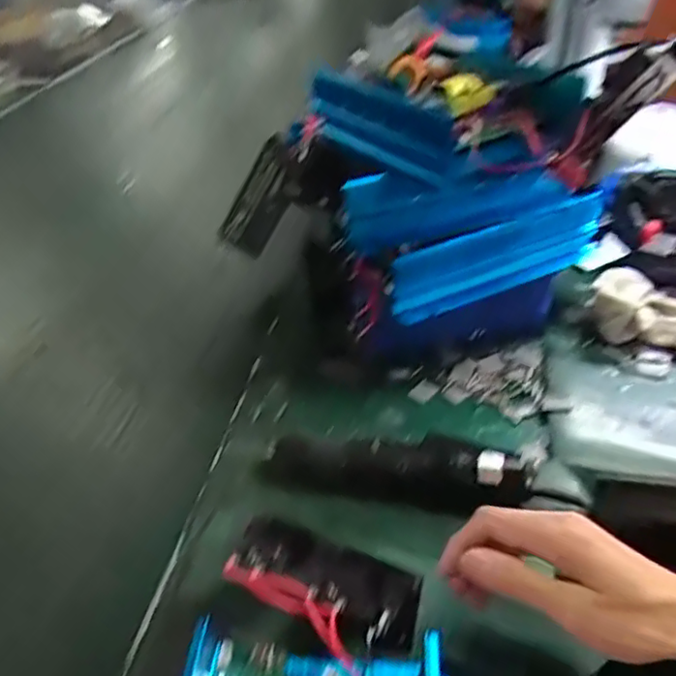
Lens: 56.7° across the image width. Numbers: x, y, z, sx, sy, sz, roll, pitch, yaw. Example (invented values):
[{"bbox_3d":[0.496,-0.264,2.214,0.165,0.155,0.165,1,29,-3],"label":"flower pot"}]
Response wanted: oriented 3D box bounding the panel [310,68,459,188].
[{"bbox_3d":[0.029,-0.184,0.533,0.018,0.061,0.194,-26,42,-24],"label":"panel"}]

